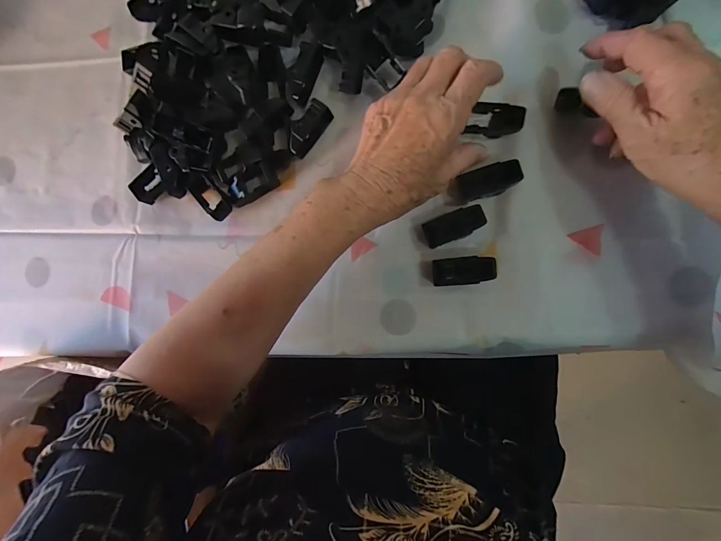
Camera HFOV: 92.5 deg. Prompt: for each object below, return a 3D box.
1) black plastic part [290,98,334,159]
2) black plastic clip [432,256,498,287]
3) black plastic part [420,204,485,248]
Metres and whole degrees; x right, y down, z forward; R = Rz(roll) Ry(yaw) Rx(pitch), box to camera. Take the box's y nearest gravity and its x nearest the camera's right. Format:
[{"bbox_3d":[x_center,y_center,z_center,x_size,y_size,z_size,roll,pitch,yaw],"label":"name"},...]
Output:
[{"bbox_3d":[-0.049,-0.129,0.312,0.015,0.024,0.049,42,96,7],"label":"black plastic part"},{"bbox_3d":[0.086,0.000,0.290,0.049,0.018,0.022,-5,89,10],"label":"black plastic clip"},{"bbox_3d":[0.079,-0.037,0.294,0.049,0.018,0.023,-22,86,9],"label":"black plastic part"}]

